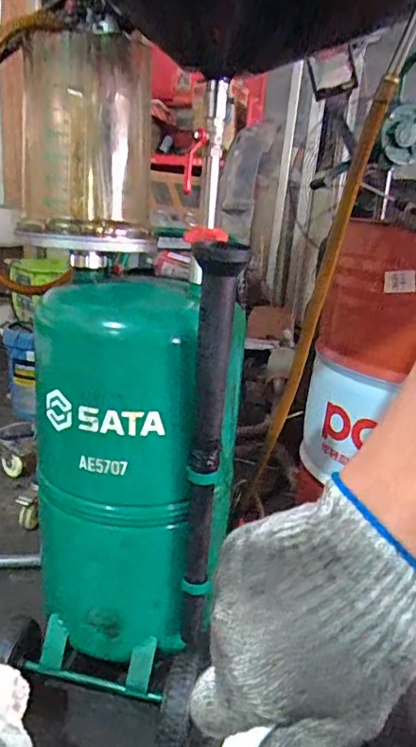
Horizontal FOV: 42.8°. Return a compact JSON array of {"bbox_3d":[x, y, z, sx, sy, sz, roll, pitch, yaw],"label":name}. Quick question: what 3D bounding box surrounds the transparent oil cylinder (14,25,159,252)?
[{"bbox_3d":[-0.199,-0.358,0.860,0.214,0.309,0.183,0,17,-14],"label":"transparent oil cylinder"}]

